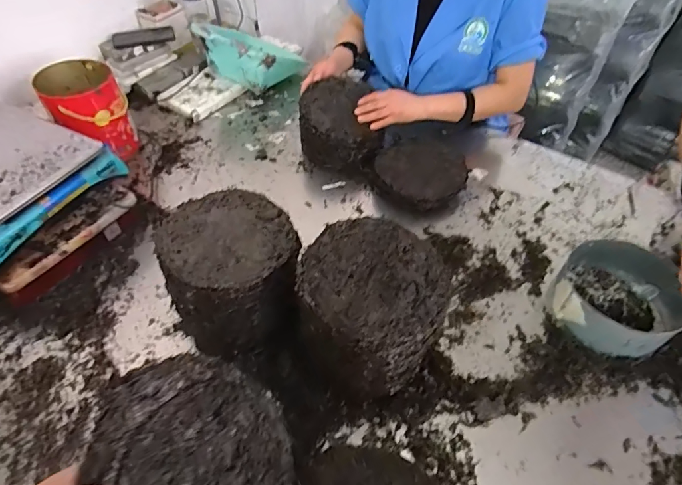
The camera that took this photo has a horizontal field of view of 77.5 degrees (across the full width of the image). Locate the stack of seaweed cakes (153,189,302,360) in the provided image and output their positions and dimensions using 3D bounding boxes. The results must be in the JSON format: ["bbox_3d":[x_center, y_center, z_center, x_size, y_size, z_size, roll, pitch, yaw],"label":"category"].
[{"bbox_3d":[-0.168,0.051,0.693,0.188,0.197,0.202,-17,53,-16],"label":"stack of seaweed cakes"}]

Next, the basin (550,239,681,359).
[{"bbox_3d":[0.476,0.096,0.730,0.189,0.076,0.194,0,50,0],"label":"basin"}]

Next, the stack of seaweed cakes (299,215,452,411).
[{"bbox_3d":[0.043,0.108,0.634,0.194,0.208,0.190,-22,54,-19],"label":"stack of seaweed cakes"}]

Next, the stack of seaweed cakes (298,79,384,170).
[{"bbox_3d":[0.004,-0.278,1.013,0.183,0.127,0.199,5,51,4],"label":"stack of seaweed cakes"}]

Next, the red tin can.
[{"bbox_3d":[-0.581,-0.299,0.996,0.146,0.182,0.171,-29,56,-22],"label":"red tin can"}]

